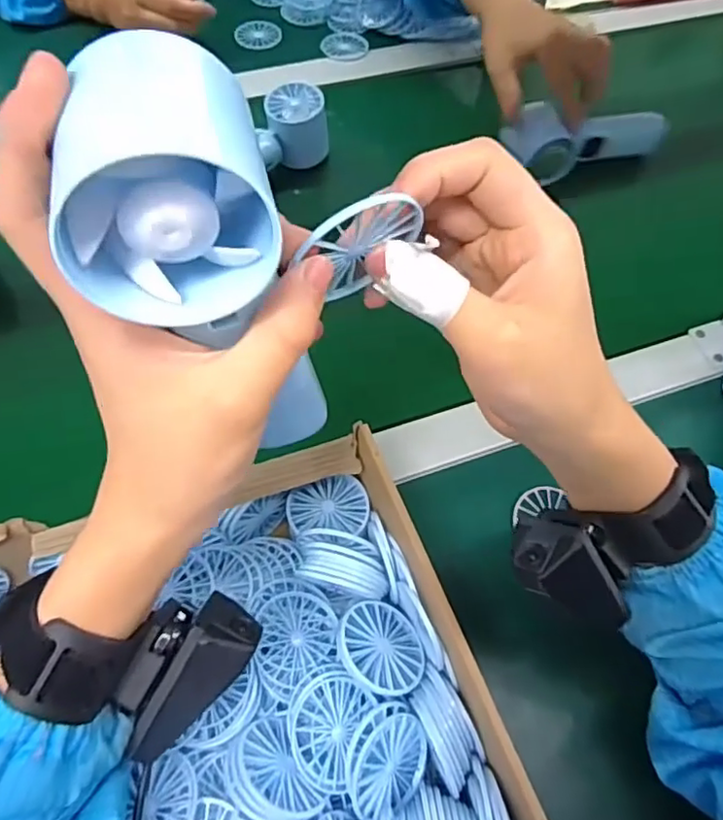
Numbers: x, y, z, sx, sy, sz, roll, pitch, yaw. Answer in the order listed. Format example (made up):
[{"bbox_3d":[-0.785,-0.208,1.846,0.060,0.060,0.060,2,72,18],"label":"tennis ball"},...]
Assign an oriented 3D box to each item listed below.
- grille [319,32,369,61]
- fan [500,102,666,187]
[{"bbox_3d":[-0.019,-0.403,0.672,0.051,0.008,0.051,2,60,-3],"label":"grille"},{"bbox_3d":[0.206,-0.260,0.580,0.153,0.049,0.059,-15,62,-13],"label":"fan"}]

